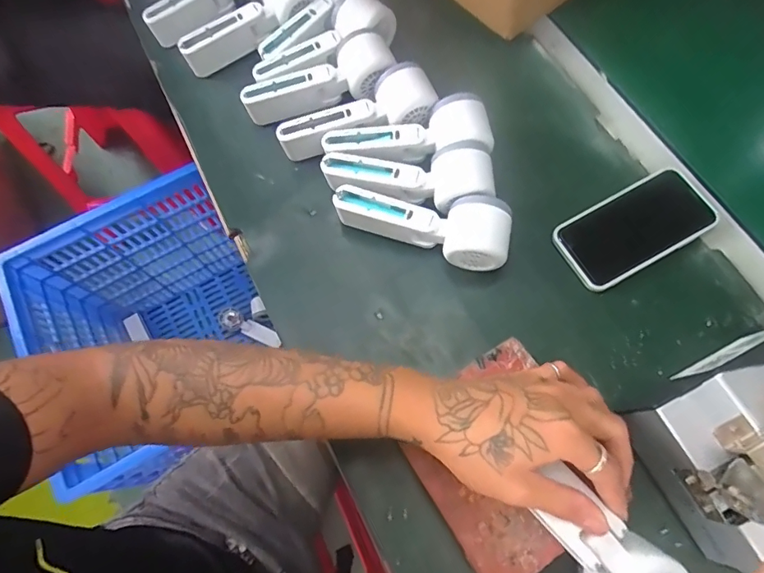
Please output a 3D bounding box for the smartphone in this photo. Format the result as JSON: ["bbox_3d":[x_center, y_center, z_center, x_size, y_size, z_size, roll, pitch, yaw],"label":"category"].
[{"bbox_3d":[0.241,-0.057,0.435,0.142,0.016,0.074,-28,71,-7],"label":"smartphone"}]

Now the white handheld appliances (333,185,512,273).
[{"bbox_3d":[0.035,-0.056,0.432,0.166,0.059,0.056,10,71,6],"label":"white handheld appliances"}]

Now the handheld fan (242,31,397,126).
[{"bbox_3d":[-0.069,-0.220,0.487,0.163,0.047,0.055,-18,70,10],"label":"handheld fan"}]

